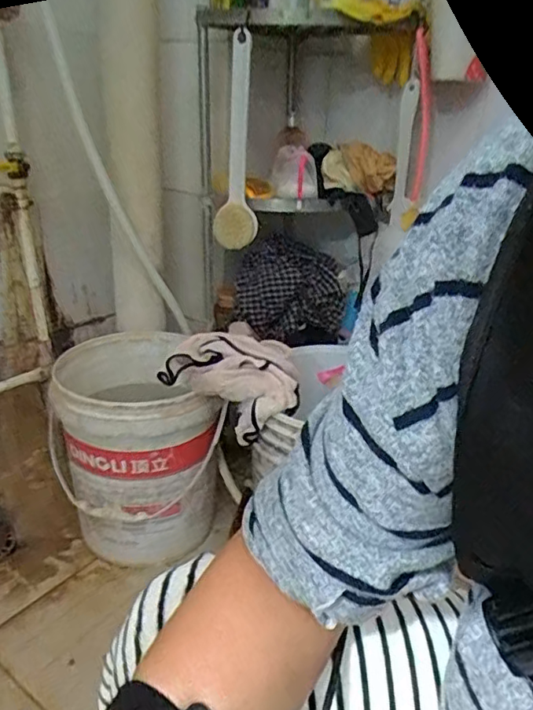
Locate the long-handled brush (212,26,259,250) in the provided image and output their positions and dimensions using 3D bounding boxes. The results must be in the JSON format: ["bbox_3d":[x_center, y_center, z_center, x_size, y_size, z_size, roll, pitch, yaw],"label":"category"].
[{"bbox_3d":[-0.060,-0.375,1.018,0.081,0.364,0.027,-10,27,-20],"label":"long-handled brush"}]

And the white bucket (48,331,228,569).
[{"bbox_3d":[-0.249,0.177,1.095,0.271,0.348,0.318,-14,30,-26],"label":"white bucket"}]

